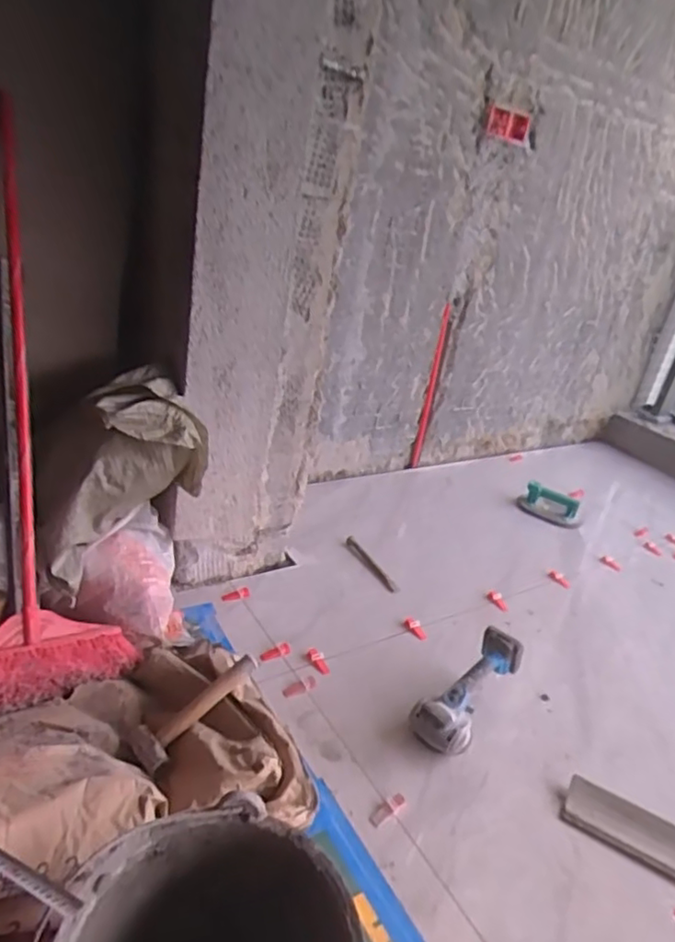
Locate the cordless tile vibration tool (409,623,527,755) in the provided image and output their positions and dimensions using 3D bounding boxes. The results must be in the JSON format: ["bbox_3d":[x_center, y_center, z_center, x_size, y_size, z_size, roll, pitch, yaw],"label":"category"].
[{"bbox_3d":[0.270,0.441,1.234,0.103,0.101,0.288,27,48,36],"label":"cordless tile vibration tool"}]

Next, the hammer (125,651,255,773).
[{"bbox_3d":[-0.244,0.412,1.068,0.242,0.032,0.082,-35,44,-27],"label":"hammer"}]

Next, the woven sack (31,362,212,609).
[{"bbox_3d":[-0.434,0.015,1.215,0.324,0.377,0.146,-7,31,-31],"label":"woven sack"}]

